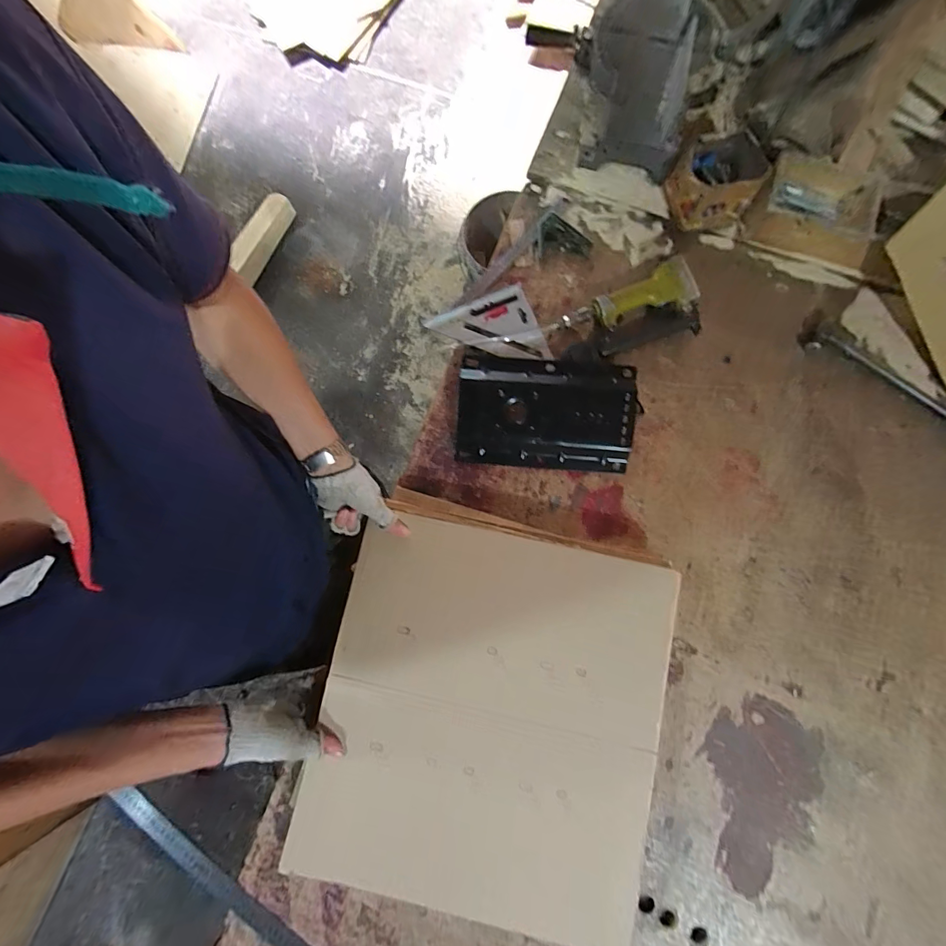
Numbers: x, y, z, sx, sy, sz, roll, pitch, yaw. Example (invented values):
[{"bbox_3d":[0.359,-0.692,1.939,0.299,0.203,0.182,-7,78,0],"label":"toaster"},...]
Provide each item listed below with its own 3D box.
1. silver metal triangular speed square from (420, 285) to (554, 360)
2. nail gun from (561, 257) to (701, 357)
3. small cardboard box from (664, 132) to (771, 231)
[{"bbox_3d":[0.024,-0.231,0.675,0.171,0.021,0.144,-23,81,-2],"label":"silver metal triangular speed square"},{"bbox_3d":[0.264,-0.256,0.655,0.203,0.048,0.117,-22,81,-2],"label":"nail gun"},{"bbox_3d":[0.408,-0.496,0.682,0.139,0.076,0.138,28,83,6],"label":"small cardboard box"}]

